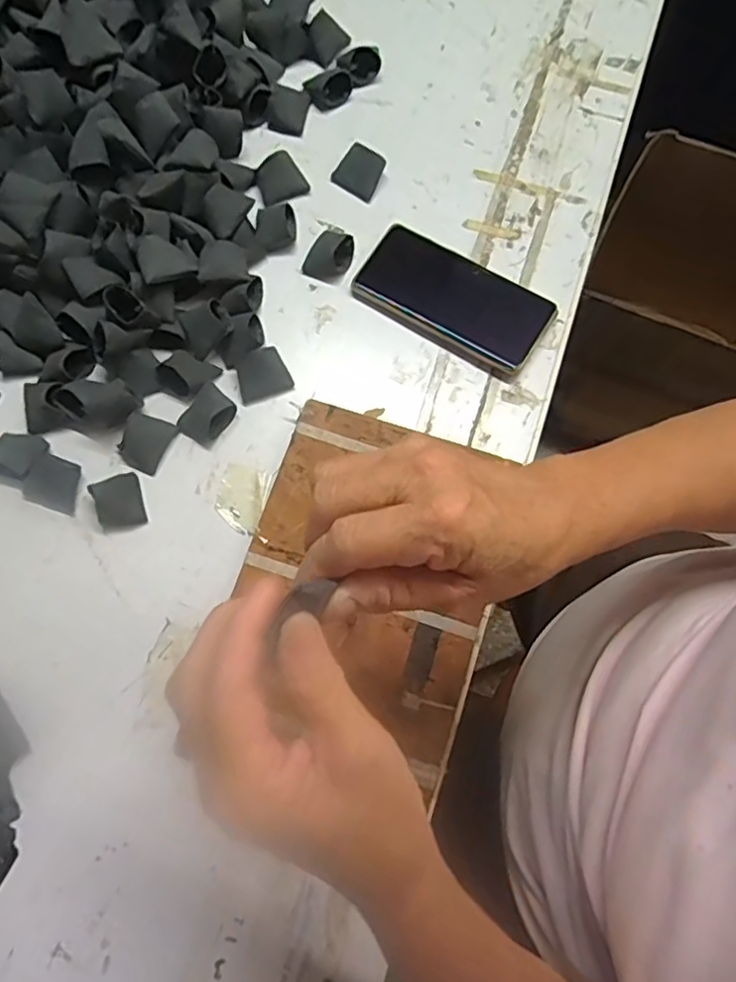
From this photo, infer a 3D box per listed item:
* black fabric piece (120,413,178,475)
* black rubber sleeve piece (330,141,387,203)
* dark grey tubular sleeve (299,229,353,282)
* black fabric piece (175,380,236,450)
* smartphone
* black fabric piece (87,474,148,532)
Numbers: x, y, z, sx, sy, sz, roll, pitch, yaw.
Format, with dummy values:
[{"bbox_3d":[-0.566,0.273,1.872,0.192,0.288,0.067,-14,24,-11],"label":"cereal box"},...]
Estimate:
[{"bbox_3d":[-0.176,-0.039,0.480,0.034,0.017,0.043,22,77,6],"label":"black fabric piece"},{"bbox_3d":[-0.008,-0.286,0.545,0.042,0.019,0.036,27,77,7],"label":"black rubber sleeve piece"},{"bbox_3d":[-0.032,-0.206,0.523,0.036,0.022,0.048,25,77,6],"label":"dark grey tubular sleeve"},{"bbox_3d":[-0.128,-0.063,0.483,0.036,0.023,0.044,34,78,8],"label":"black fabric piece"},{"bbox_3d":[0.071,-0.162,0.513,0.159,0.012,0.077,31,78,8],"label":"smartphone"},{"bbox_3d":[-0.192,0.008,0.469,0.031,0.016,0.041,-18,76,-4],"label":"black fabric piece"}]

